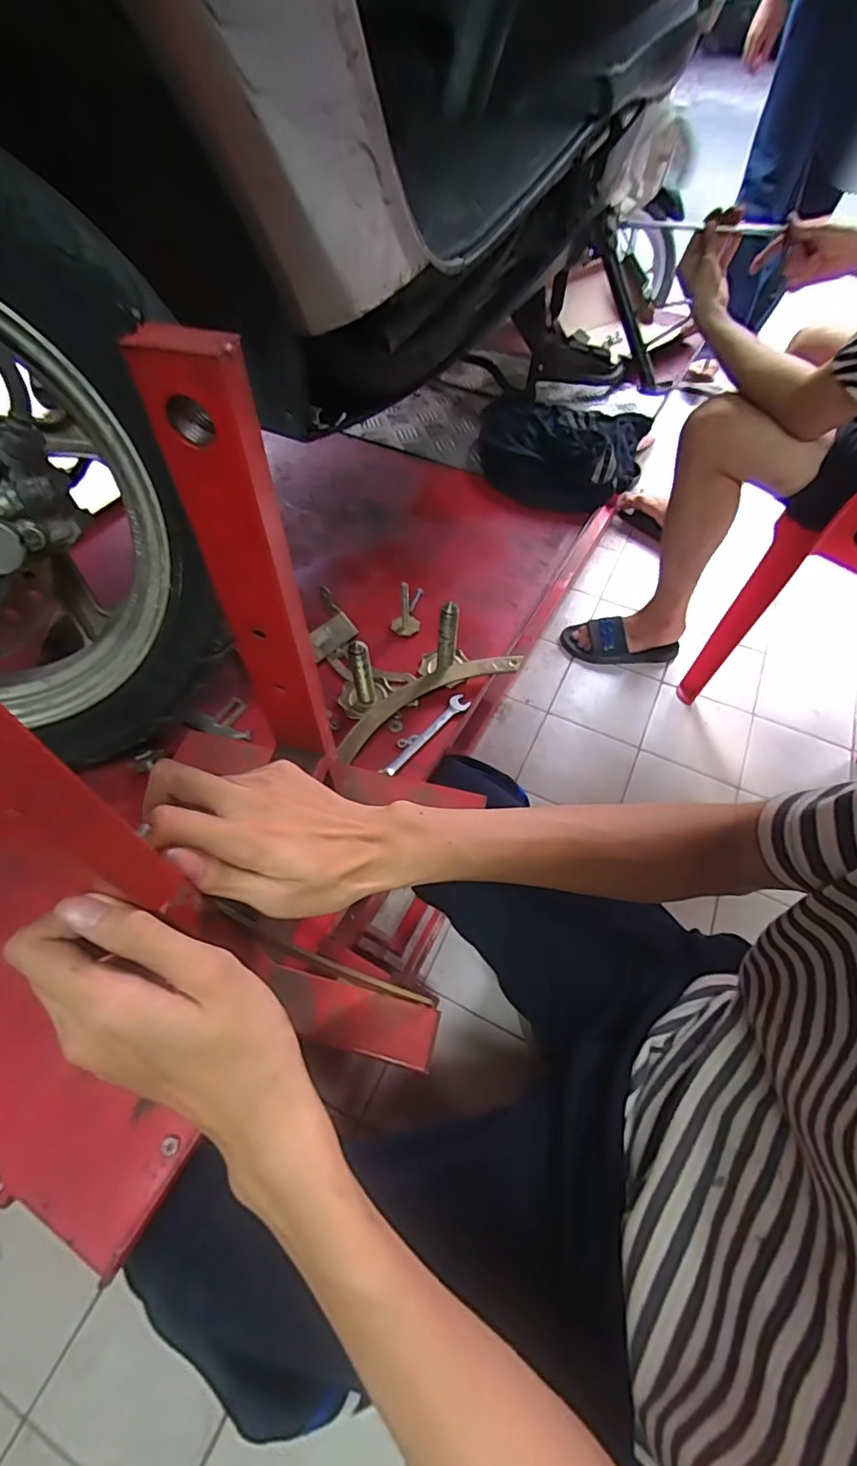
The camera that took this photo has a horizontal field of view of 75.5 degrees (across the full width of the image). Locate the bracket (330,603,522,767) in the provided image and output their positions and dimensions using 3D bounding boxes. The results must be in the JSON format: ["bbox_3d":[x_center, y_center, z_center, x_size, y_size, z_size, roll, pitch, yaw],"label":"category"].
[{"bbox_3d":[-0.016,-0.069,0.559,0.223,0.089,0.088,-29,62,-19],"label":"bracket"}]

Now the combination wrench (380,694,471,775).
[{"bbox_3d":[-0.001,0.002,0.557,0.020,0.011,0.125,34,62,20],"label":"combination wrench"}]

